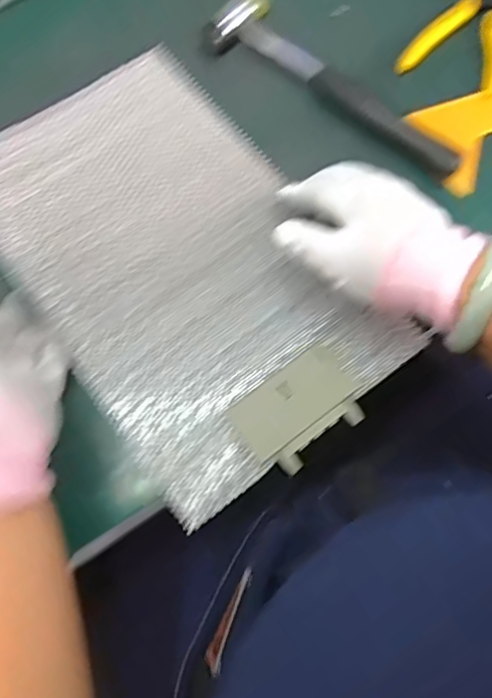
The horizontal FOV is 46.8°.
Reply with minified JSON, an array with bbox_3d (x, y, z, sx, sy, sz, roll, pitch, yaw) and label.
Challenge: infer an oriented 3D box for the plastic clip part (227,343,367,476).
[{"bbox_3d":[0.037,0.040,0.376,0.080,0.007,0.057,-36,73,-9],"label":"plastic clip part"}]

